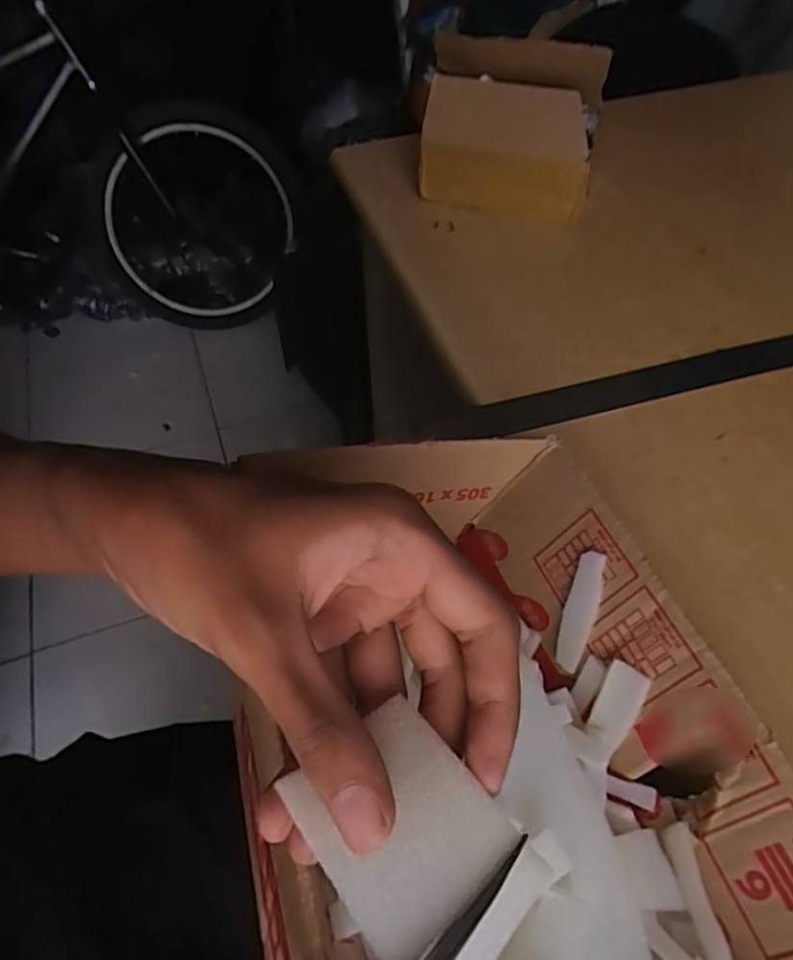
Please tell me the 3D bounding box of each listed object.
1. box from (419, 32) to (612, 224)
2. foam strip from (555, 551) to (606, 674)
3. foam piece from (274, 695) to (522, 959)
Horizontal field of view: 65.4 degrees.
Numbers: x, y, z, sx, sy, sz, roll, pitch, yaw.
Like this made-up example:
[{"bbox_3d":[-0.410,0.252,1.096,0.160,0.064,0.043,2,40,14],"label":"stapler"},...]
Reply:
[{"bbox_3d":[0.092,-0.288,0.510,0.138,0.115,0.064,14,54,12],"label":"box"},{"bbox_3d":[0.085,0.061,0.289,0.015,0.004,0.055,12,87,41],"label":"foam strip"},{"bbox_3d":[0.001,0.088,0.160,0.043,0.006,0.049,-35,59,-22],"label":"foam piece"}]

